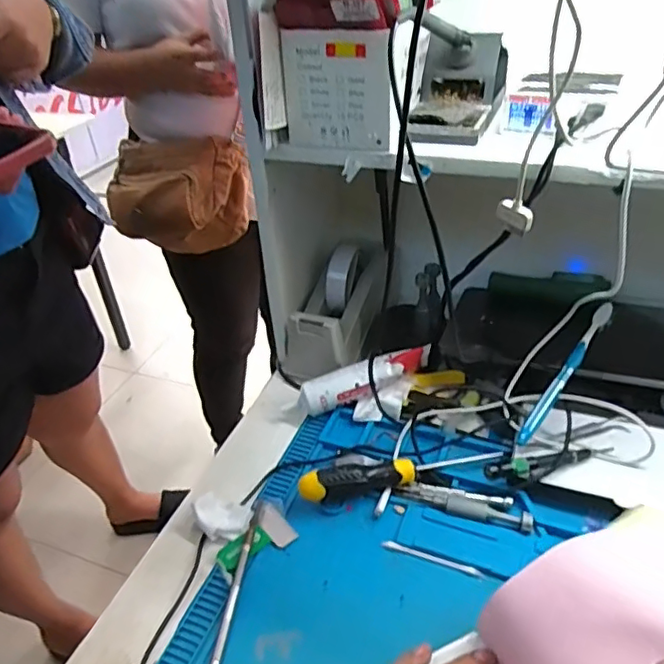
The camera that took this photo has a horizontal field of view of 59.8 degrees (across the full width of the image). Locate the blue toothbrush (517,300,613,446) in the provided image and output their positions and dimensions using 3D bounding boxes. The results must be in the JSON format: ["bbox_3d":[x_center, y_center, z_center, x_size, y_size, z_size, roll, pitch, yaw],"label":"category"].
[{"bbox_3d":[0.227,0.037,0.558,0.013,0.012,0.185,26,64,34],"label":"blue toothbrush"}]

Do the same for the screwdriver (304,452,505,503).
[{"bbox_3d":[0.065,0.128,0.527,0.188,0.037,0.022,-12,39,-6],"label":"screwdriver"}]

